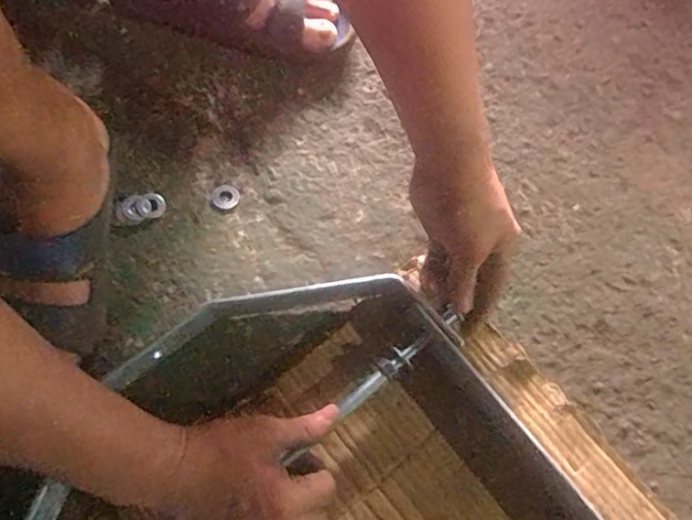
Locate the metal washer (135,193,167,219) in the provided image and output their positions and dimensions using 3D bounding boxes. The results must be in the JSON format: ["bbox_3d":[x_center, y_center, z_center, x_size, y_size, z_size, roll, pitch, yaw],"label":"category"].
[{"bbox_3d":[-0.183,-0.051,0.537,0.025,0.005,0.026,1,72,-2],"label":"metal washer"}]

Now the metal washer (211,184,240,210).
[{"bbox_3d":[-0.114,-0.060,0.542,0.025,0.004,0.025,1,72,-2],"label":"metal washer"}]

